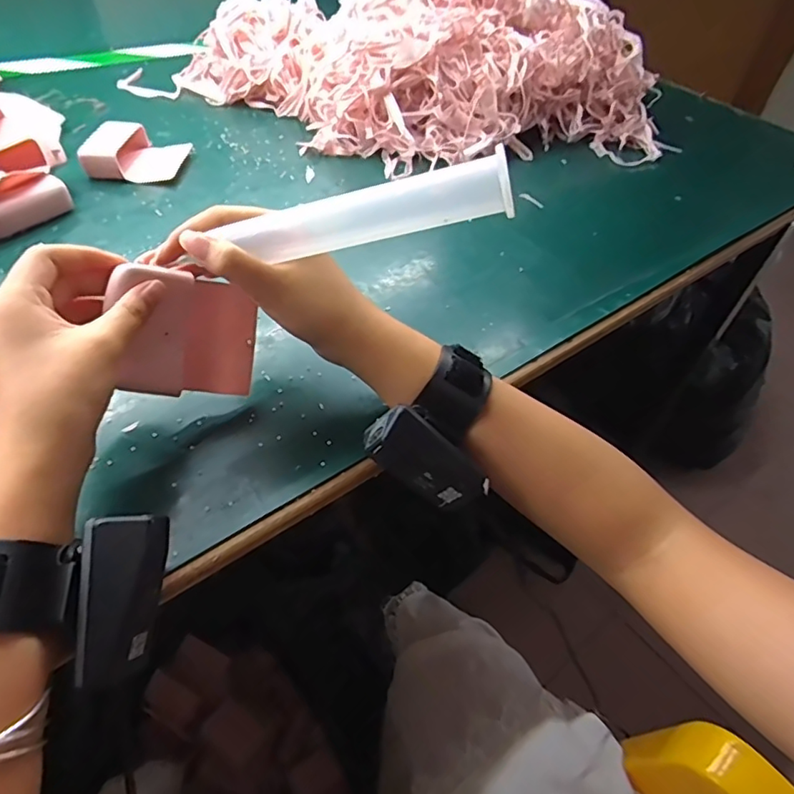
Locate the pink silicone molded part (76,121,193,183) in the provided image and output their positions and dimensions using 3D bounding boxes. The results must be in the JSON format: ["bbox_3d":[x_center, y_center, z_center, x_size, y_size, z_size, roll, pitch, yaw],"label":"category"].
[{"bbox_3d":[-0.257,-0.246,0.547,0.082,0.030,0.078,3,50,-2],"label":"pink silicone molded part"}]

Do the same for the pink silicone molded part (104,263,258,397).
[{"bbox_3d":[-0.126,-0.038,0.331,0.013,0.070,0.086,12,9,39],"label":"pink silicone molded part"}]

